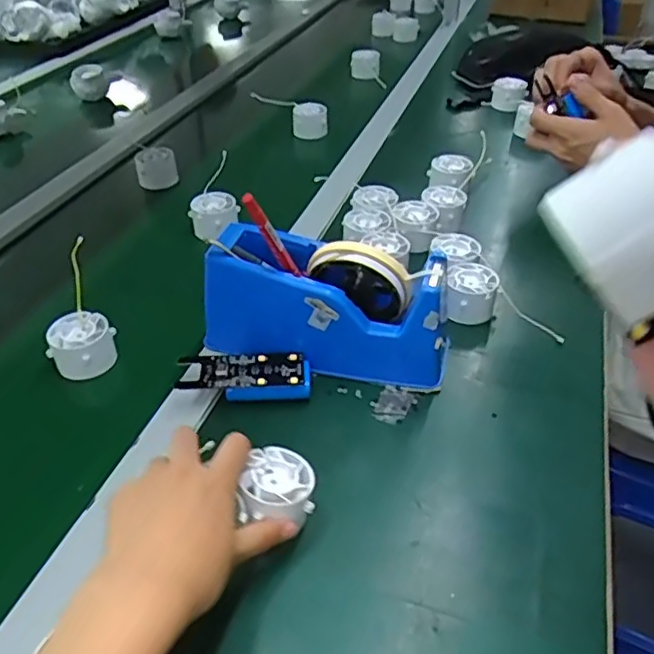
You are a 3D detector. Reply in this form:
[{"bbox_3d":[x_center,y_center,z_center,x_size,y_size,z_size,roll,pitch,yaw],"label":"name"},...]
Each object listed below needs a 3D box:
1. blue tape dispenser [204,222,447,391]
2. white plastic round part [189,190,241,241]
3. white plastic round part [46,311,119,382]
[{"bbox_3d":[0.001,-0.018,0.510,0.198,0.103,0.072,14,42,15],"label":"blue tape dispenser"},{"bbox_3d":[-0.126,-0.124,0.695,0.052,0.036,0.047,-10,40,-12],"label":"white plastic round part"},{"bbox_3d":[-0.207,0.016,0.532,0.052,0.038,0.043,-17,43,-20],"label":"white plastic round part"}]

